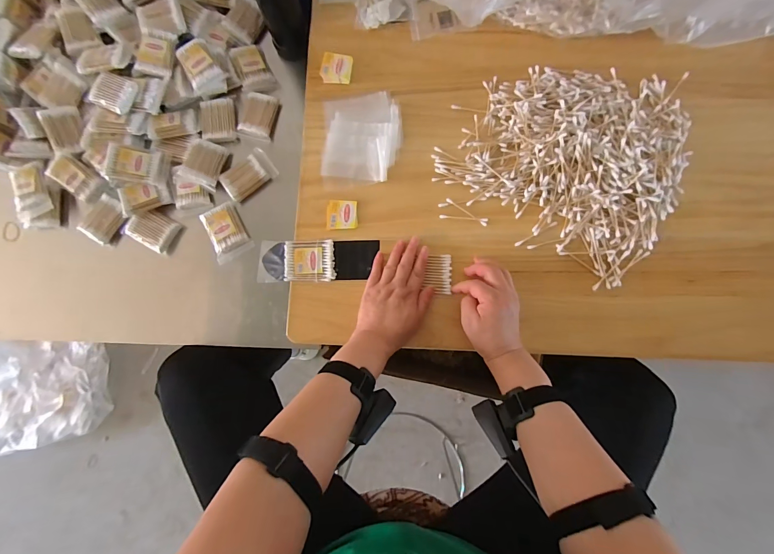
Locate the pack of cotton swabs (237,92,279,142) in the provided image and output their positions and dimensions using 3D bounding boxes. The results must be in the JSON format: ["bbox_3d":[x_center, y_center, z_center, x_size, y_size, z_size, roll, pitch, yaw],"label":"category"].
[{"bbox_3d":[-0.232,-0.284,0.627,0.063,0.022,0.082,8,83,4],"label":"pack of cotton swabs"}]

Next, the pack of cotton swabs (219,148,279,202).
[{"bbox_3d":[-0.242,-0.180,0.615,0.090,0.023,0.063,-34,82,-2],"label":"pack of cotton swabs"}]

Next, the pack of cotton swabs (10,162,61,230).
[{"bbox_3d":[-0.614,-0.138,0.612,0.053,0.028,0.108,-8,97,2],"label":"pack of cotton swabs"}]

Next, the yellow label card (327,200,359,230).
[{"bbox_3d":[-0.069,-0.096,0.548,0.047,0.004,0.045,0,87,-2],"label":"yellow label card"}]

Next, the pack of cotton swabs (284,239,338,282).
[{"bbox_3d":[-0.117,-0.025,0.536,0.077,0.008,0.063,-1,82,3],"label":"pack of cotton swabs"}]

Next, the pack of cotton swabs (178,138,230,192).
[{"bbox_3d":[-0.315,-0.197,0.601,0.066,0.018,0.080,17,84,5],"label":"pack of cotton swabs"}]

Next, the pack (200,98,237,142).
[{"bbox_3d":[-0.299,-0.277,0.623,0.059,0.015,0.075,-9,82,1],"label":"pack"}]

